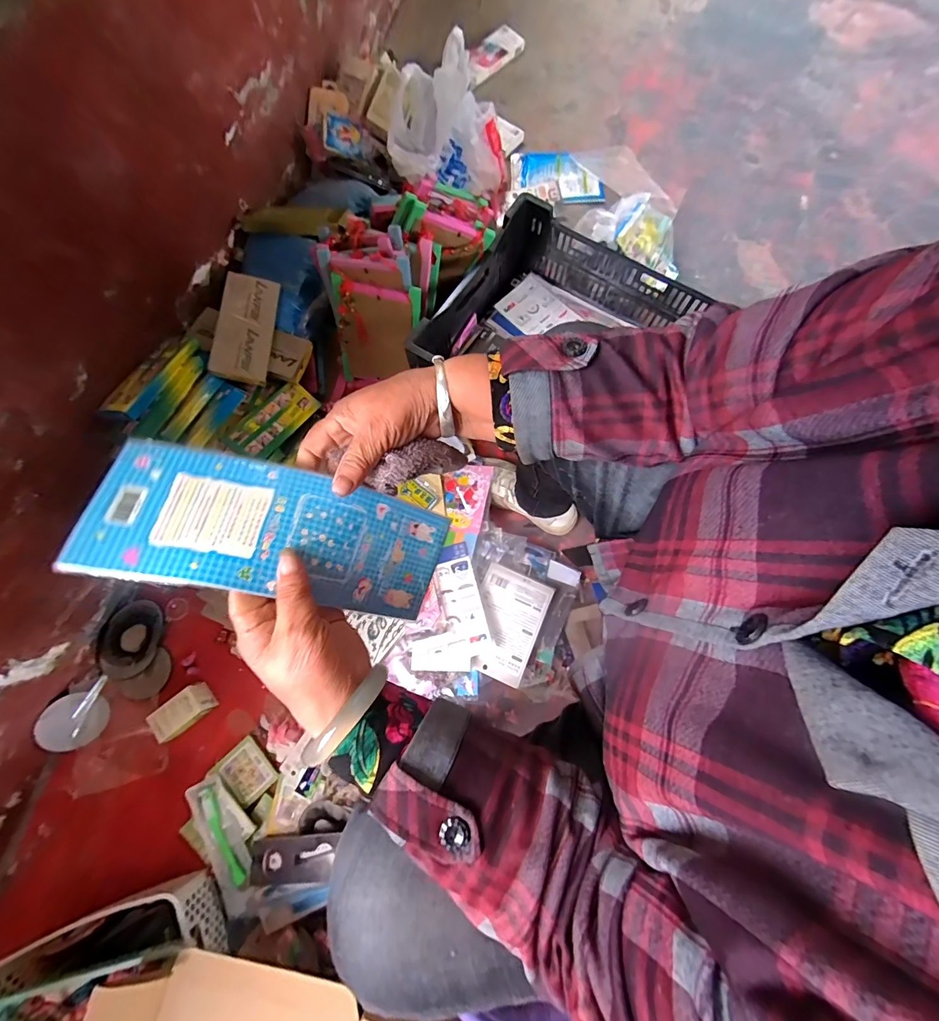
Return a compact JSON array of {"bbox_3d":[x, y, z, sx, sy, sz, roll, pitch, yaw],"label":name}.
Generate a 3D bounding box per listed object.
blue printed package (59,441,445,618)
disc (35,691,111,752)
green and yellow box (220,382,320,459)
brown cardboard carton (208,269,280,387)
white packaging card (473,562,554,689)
[{"bbox_3d":[-0.134,0.018,0.313,0.244,0.045,0.095,14,75,-25],"label":"blue printed package"},{"bbox_3d":[-0.677,0.362,0.710,0.089,0.013,0.090,6,82,-45],"label":"disc"},{"bbox_3d":[-0.360,-0.164,0.761,0.073,0.021,0.176,45,56,-22],"label":"green and yellow box"},{"bbox_3d":[-0.409,-0.336,0.759,0.092,0.023,0.218,5,73,-16],"label":"brown cardboard carton"},{"bbox_3d":[0.061,0.191,0.713,0.118,0.009,0.177,24,69,5],"label":"white packaging card"}]

